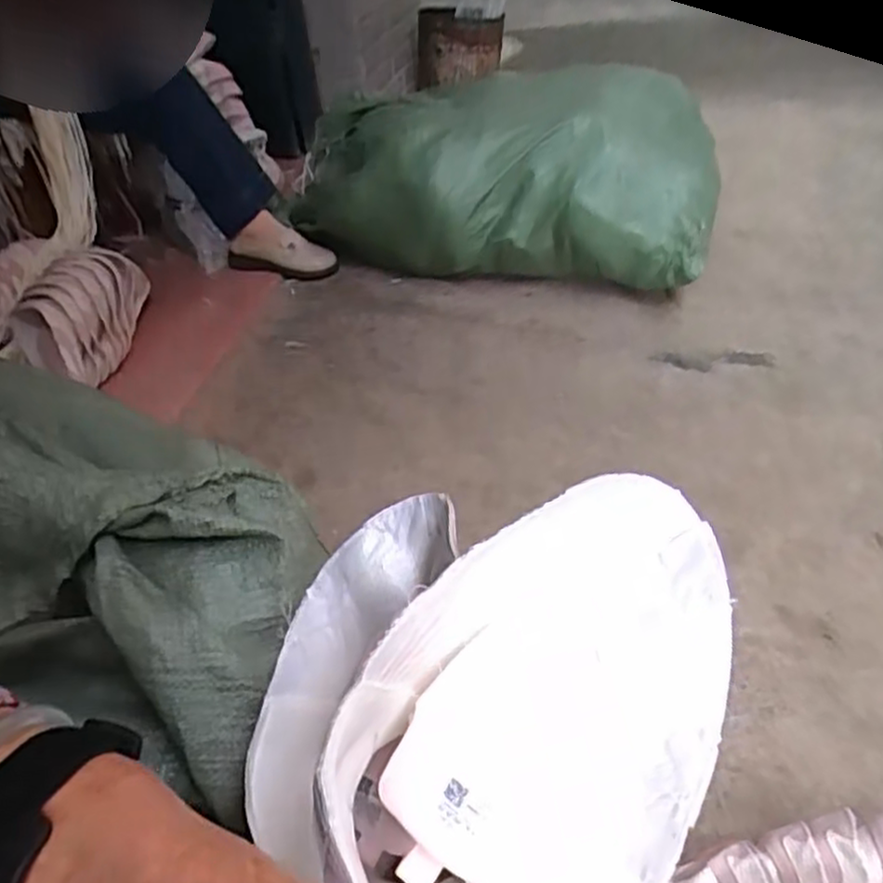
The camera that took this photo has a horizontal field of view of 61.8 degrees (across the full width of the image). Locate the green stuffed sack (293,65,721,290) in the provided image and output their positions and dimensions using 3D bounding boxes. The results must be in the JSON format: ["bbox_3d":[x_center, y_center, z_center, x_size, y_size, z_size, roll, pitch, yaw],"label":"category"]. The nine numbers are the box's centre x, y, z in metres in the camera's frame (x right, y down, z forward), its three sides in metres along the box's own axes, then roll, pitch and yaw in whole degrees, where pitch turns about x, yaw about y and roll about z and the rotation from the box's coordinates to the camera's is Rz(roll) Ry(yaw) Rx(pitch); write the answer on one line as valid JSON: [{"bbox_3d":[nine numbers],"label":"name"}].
[{"bbox_3d":[0.075,-0.510,1.403,0.843,0.308,0.276,3,39,12],"label":"green stuffed sack"}]

